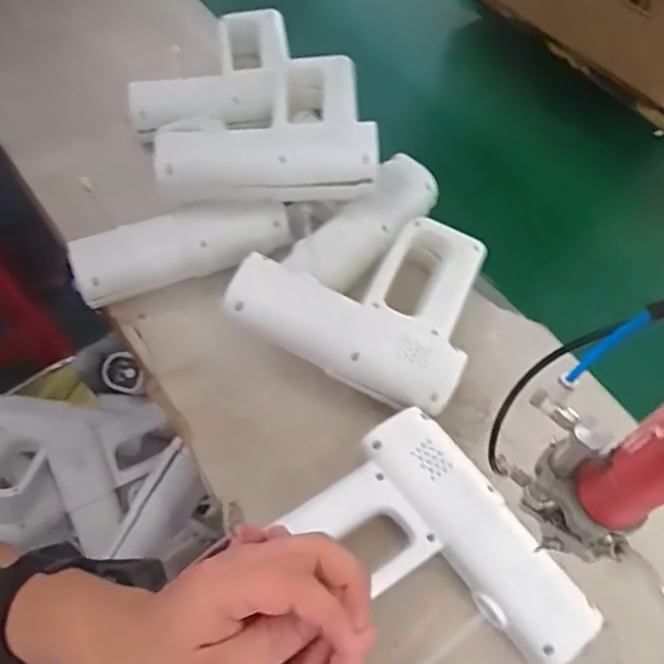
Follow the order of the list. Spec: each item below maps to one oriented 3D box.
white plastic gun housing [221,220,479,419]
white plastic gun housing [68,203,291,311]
[{"bbox_3d":[0.040,-0.042,0.557,0.202,0.052,0.198,25,59,11],"label":"white plastic gun housing"},{"bbox_3d":[-0.147,-0.086,0.606,0.209,0.056,0.071,-17,61,-15],"label":"white plastic gun housing"}]

